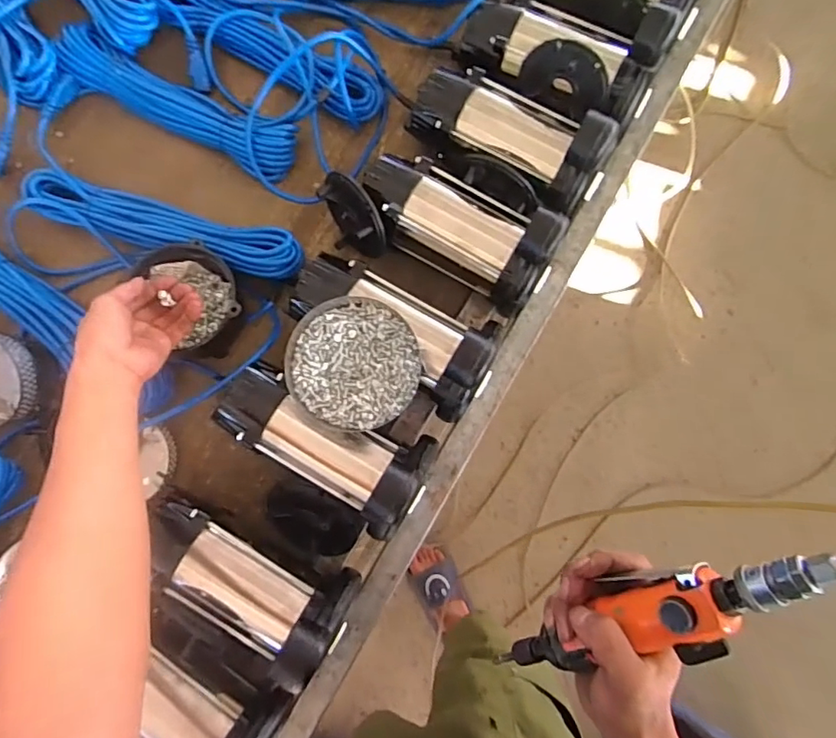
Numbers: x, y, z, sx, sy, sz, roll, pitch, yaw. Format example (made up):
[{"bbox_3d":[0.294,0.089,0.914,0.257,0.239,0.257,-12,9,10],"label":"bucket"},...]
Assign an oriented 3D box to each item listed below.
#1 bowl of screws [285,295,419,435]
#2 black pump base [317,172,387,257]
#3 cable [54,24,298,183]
[{"bbox_3d":[-0.065,-0.005,0.558,0.131,0.037,0.133,0,81,0],"label":"bowl of screws"},{"bbox_3d":[-0.080,-0.175,0.636,0.055,0.100,0.104,-32,82,-5],"label":"black pump base"},{"bbox_3d":[-0.312,-0.337,0.688,0.337,0.048,0.075,26,81,4],"label":"cable"}]

